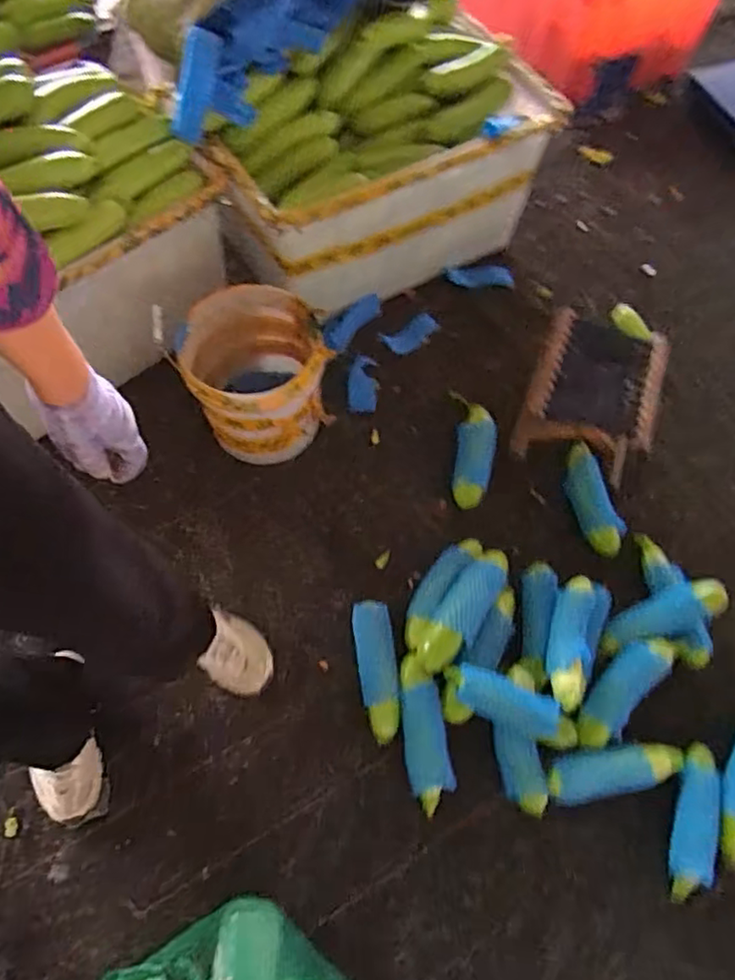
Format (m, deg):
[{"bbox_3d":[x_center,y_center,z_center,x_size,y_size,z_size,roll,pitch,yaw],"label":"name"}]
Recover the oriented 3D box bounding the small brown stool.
[{"bbox_3d":[0.446,-0.201,1.241,0.237,0.169,0.280,19,65,7],"label":"small brown stool"}]

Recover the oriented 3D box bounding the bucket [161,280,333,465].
[{"bbox_3d":[-0.212,-0.203,1.179,0.243,0.255,0.265,-13,65,-9],"label":"bucket"}]

